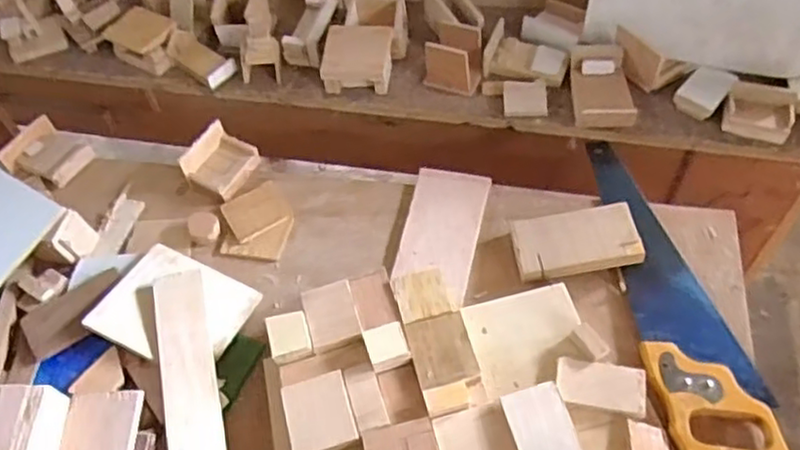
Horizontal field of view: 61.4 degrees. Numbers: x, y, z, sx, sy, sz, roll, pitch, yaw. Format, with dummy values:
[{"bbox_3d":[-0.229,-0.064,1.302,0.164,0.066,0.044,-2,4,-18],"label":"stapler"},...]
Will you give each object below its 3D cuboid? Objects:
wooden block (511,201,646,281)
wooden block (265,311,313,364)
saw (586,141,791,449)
[{"bbox_3d":[0.191,0.019,0.734,0.128,0.027,0.072,-8,56,0],"label":"wooden block"},{"bbox_3d":[-0.108,0.110,0.660,0.040,0.019,0.042,-15,57,-6],"label":"wooden block"},{"bbox_3d":[0.287,0.065,0.704,0.101,0.031,0.399,-6,56,2],"label":"saw"}]

